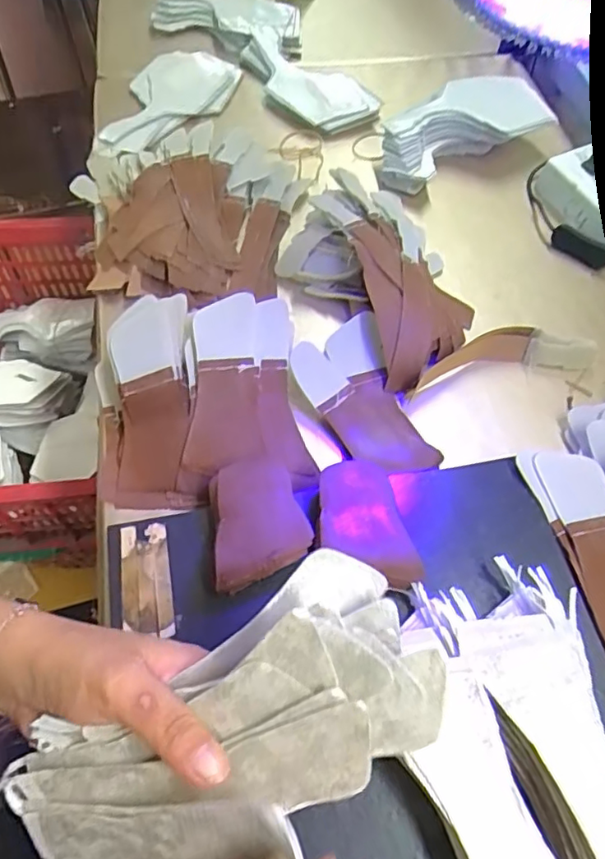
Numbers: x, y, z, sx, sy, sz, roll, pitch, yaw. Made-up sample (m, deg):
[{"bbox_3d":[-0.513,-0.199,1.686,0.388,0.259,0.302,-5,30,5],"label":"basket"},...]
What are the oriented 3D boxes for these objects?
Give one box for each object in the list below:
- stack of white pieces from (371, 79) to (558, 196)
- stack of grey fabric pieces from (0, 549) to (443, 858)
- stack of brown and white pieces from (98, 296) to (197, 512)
[{"bbox_3d":[0.165,-0.323,0.628,0.199,0.054,0.086,-31,68,-19],"label":"stack of white pieces"},{"bbox_3d":[-0.036,0.139,0.252,0.194,0.058,0.093,-33,66,2],"label":"stack of grey fabric pieces"},{"bbox_3d":[-0.124,-0.022,0.449,0.078,0.058,0.163,-5,61,-7],"label":"stack of brown and white pieces"}]

